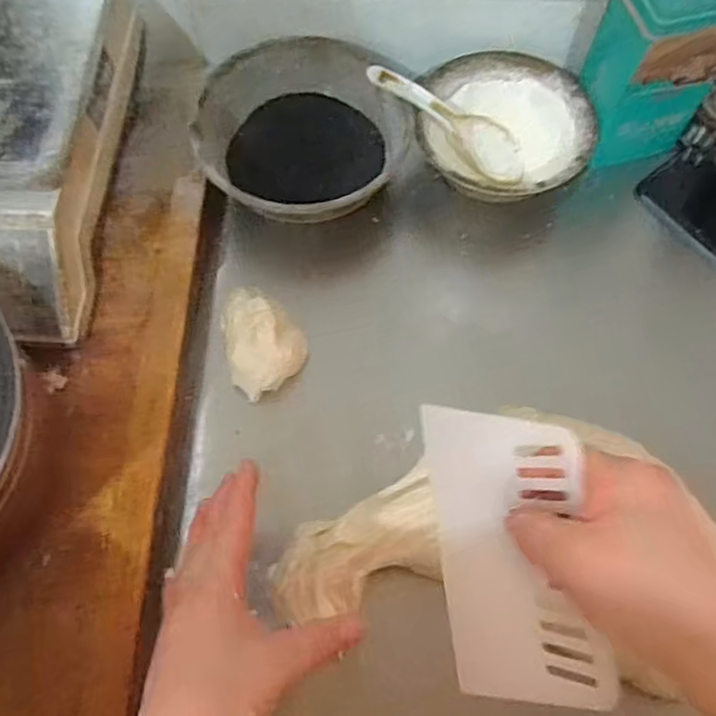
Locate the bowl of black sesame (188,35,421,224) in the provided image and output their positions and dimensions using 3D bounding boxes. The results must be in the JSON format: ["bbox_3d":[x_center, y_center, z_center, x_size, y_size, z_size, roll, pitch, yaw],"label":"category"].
[{"bbox_3d":[-0.053,-0.217,0.645,0.202,0.072,0.189,-17,67,-6],"label":"bowl of black sesame"}]

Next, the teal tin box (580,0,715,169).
[{"bbox_3d":[0.270,-0.265,0.582,0.099,0.179,0.073,-13,67,-5],"label":"teal tin box"}]

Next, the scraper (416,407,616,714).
[{"bbox_3d":[0.085,0.110,0.369,0.007,0.113,0.164,-3,82,-37],"label":"scraper"}]

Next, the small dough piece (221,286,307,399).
[{"bbox_3d":[-0.082,-0.018,0.567,0.065,0.030,0.094,-12,67,-4],"label":"small dough piece"}]

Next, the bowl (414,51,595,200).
[{"bbox_3d":[0.148,-0.223,0.648,0.160,0.060,0.155,8,67,4],"label":"bowl"}]

